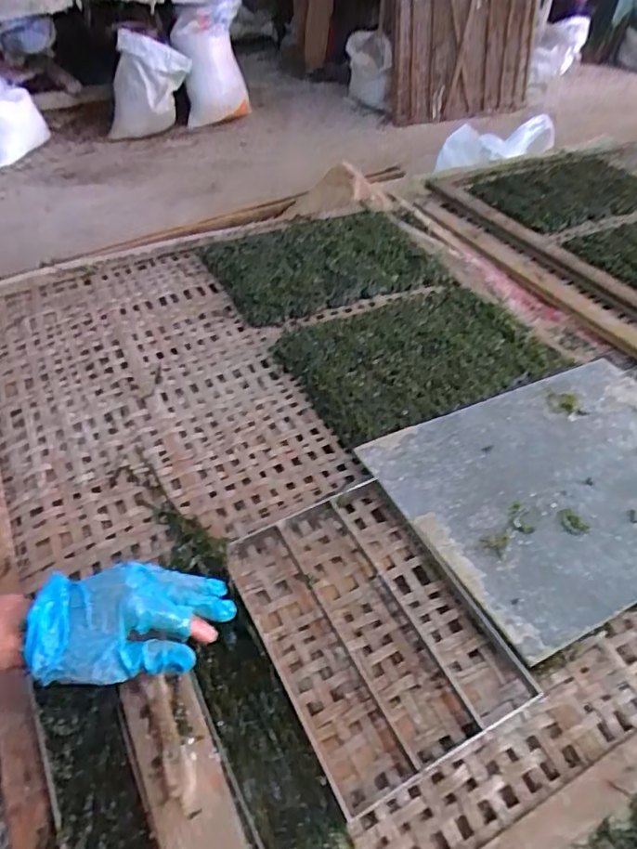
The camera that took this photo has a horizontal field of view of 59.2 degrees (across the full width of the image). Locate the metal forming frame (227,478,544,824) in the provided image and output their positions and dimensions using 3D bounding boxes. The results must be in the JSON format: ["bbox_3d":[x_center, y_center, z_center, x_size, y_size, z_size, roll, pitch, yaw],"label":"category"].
[{"bbox_3d":[0.043,0.171,0.500,0.182,0.030,0.251,-22,51,-19],"label":"metal forming frame"}]

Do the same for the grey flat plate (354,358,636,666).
[{"bbox_3d":[0.289,0.052,0.621,0.404,0.008,0.269,-18,49,-23],"label":"grey flat plate"}]

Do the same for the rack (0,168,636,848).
[{"bbox_3d":[0.035,-0.052,0.714,0.900,0.044,0.978,-21,51,-18],"label":"rack"}]

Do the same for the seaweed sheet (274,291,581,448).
[{"bbox_3d":[0.142,-0.105,0.779,0.359,0.019,0.244,-20,50,-21],"label":"seaweed sheet"}]

